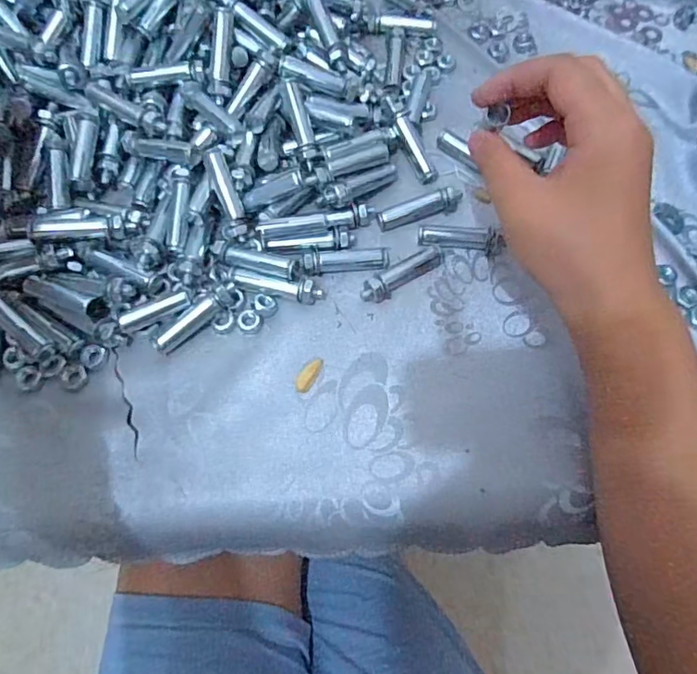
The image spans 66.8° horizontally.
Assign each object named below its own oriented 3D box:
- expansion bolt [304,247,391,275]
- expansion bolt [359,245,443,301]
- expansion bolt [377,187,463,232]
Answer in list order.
[{"bbox_3d":[-0.001,-0.046,0.313,0.051,0.011,0.012,-7,70,-4],"label":"expansion bolt"},{"bbox_3d":[0.033,-0.037,0.310,0.056,0.013,0.011,-31,74,-12],"label":"expansion bolt"},{"bbox_3d":[0.045,-0.080,0.325,0.054,0.014,0.012,-20,72,-9],"label":"expansion bolt"}]

